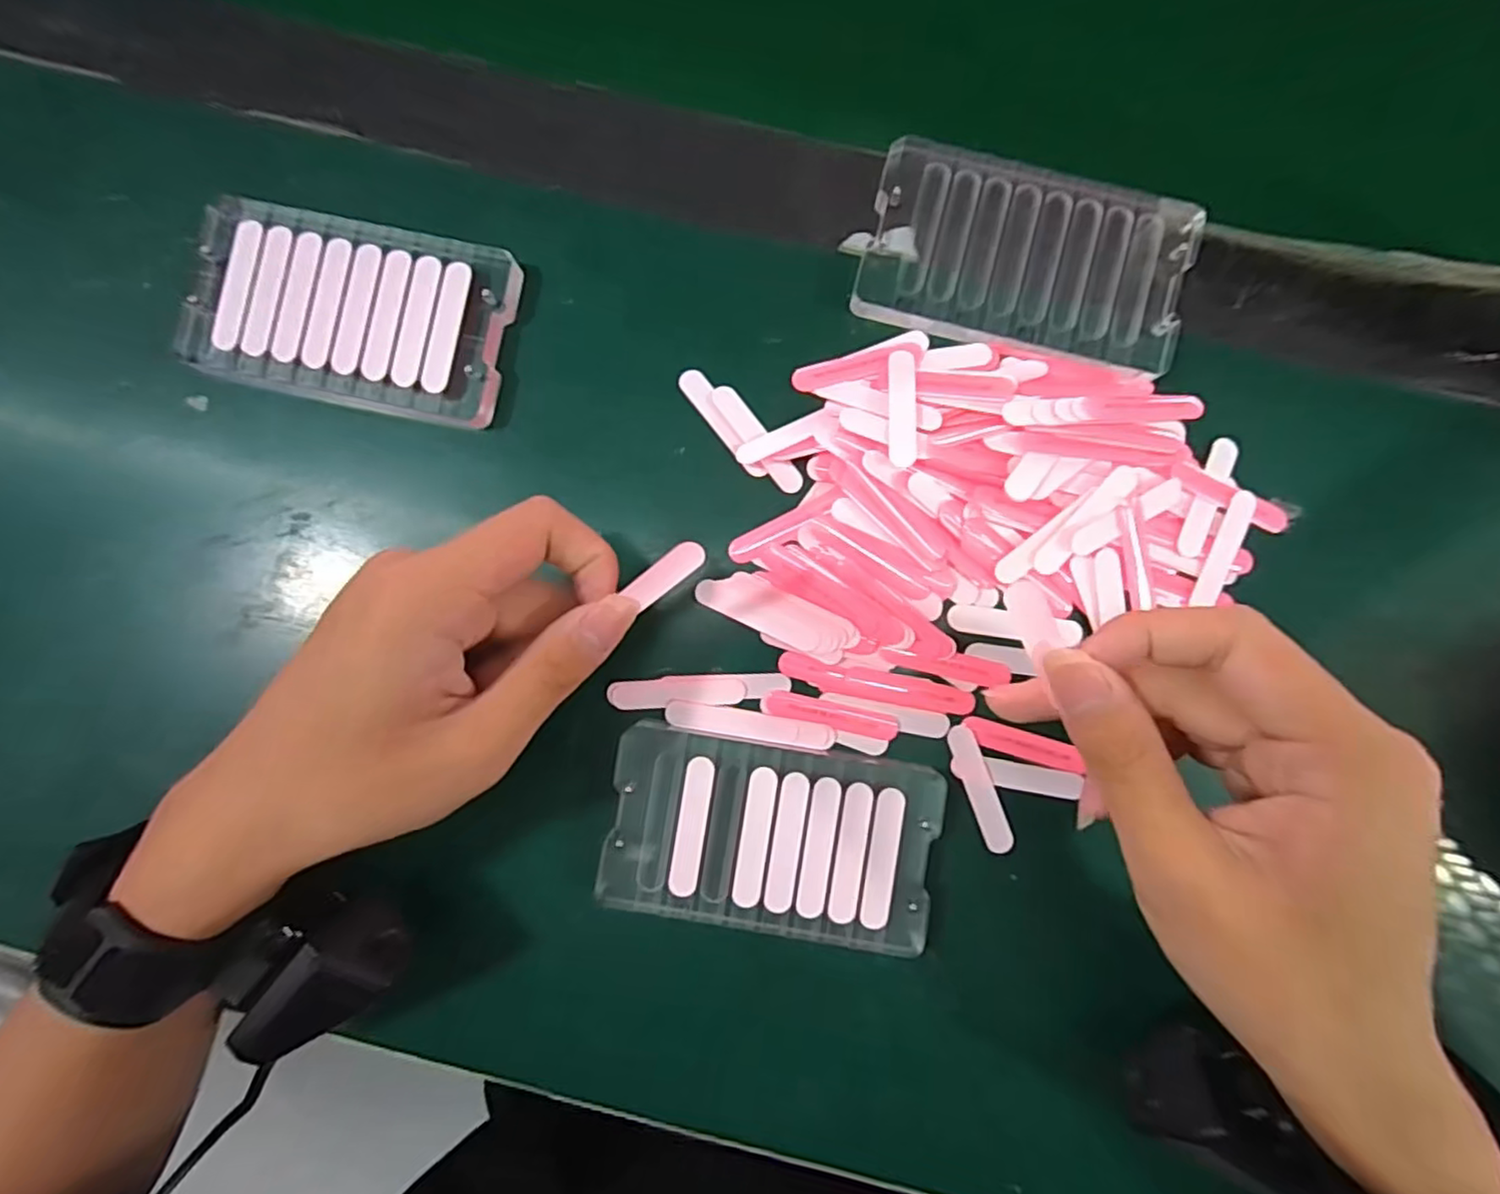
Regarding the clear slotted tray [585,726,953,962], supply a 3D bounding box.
[{"bbox_3d":[0.008,0.090,0.248,0.119,0.010,0.068,10,86,0],"label":"clear slotted tray"}]

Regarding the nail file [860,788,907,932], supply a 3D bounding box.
[{"bbox_3d":[0.049,0.097,0.242,0.011,0.004,0.051,9,86,0],"label":"nail file"}]

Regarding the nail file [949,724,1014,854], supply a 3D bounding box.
[{"bbox_3d":[0.088,0.074,0.253,0.011,0.004,0.050,-21,87,-2],"label":"nail file"}]

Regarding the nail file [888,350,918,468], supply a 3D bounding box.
[{"bbox_3d":[0.058,-0.072,0.250,0.010,0.004,0.049,4,73,-1],"label":"nail file"}]

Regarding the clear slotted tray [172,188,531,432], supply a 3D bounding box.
[{"bbox_3d":[-0.157,-0.112,0.259,0.121,0.010,0.071,11,86,0],"label":"clear slotted tray"}]

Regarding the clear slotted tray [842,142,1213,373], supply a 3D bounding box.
[{"bbox_3d":[0.107,-0.131,0.257,0.121,0.011,0.071,14,86,0],"label":"clear slotted tray"}]

